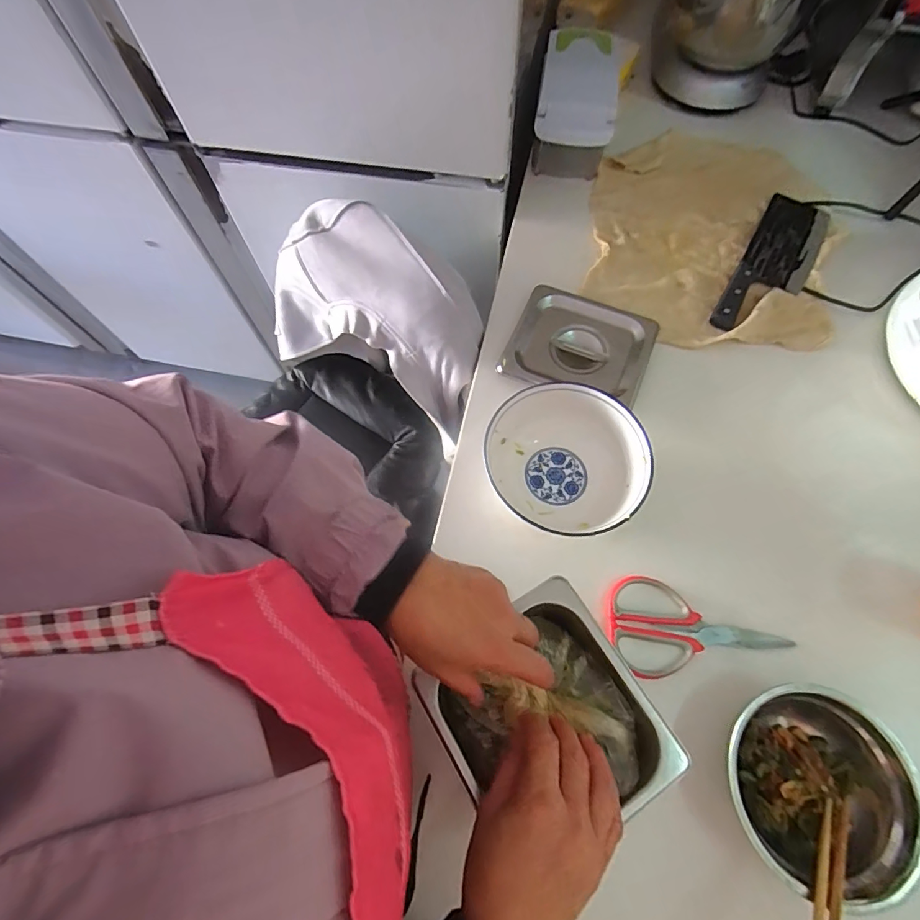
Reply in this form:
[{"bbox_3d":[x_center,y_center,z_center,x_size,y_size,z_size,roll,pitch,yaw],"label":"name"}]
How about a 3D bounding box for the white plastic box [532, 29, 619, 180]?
[{"bbox_3d":[0.176,-0.537,0.717,0.108,0.137,0.189,6,67,4],"label":"white plastic box"}]

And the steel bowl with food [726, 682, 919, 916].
[{"bbox_3d":[0.303,0.279,0.398,0.141,0.076,0.147,0,67,1],"label":"steel bowl with food"}]

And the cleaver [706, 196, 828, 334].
[{"bbox_3d":[0.452,-0.280,0.661,0.091,0.015,0.291,31,71,13],"label":"cleaver"}]

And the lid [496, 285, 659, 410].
[{"bbox_3d":[0.158,-0.149,0.603,0.173,0.025,0.155,22,69,10],"label":"lid"}]

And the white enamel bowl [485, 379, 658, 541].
[{"bbox_3d":[0.118,0.003,0.513,0.164,0.076,0.159,0,67,1],"label":"white enamel bowl"}]

